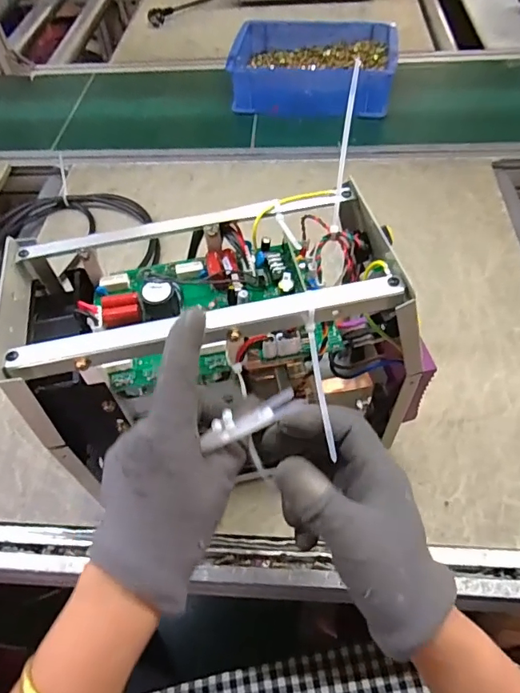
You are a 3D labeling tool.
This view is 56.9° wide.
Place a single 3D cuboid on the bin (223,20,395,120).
[{"bbox_3d":[0.102,-0.526,0.907,0.293,0.083,0.237,9,56,10],"label":"bin"}]

